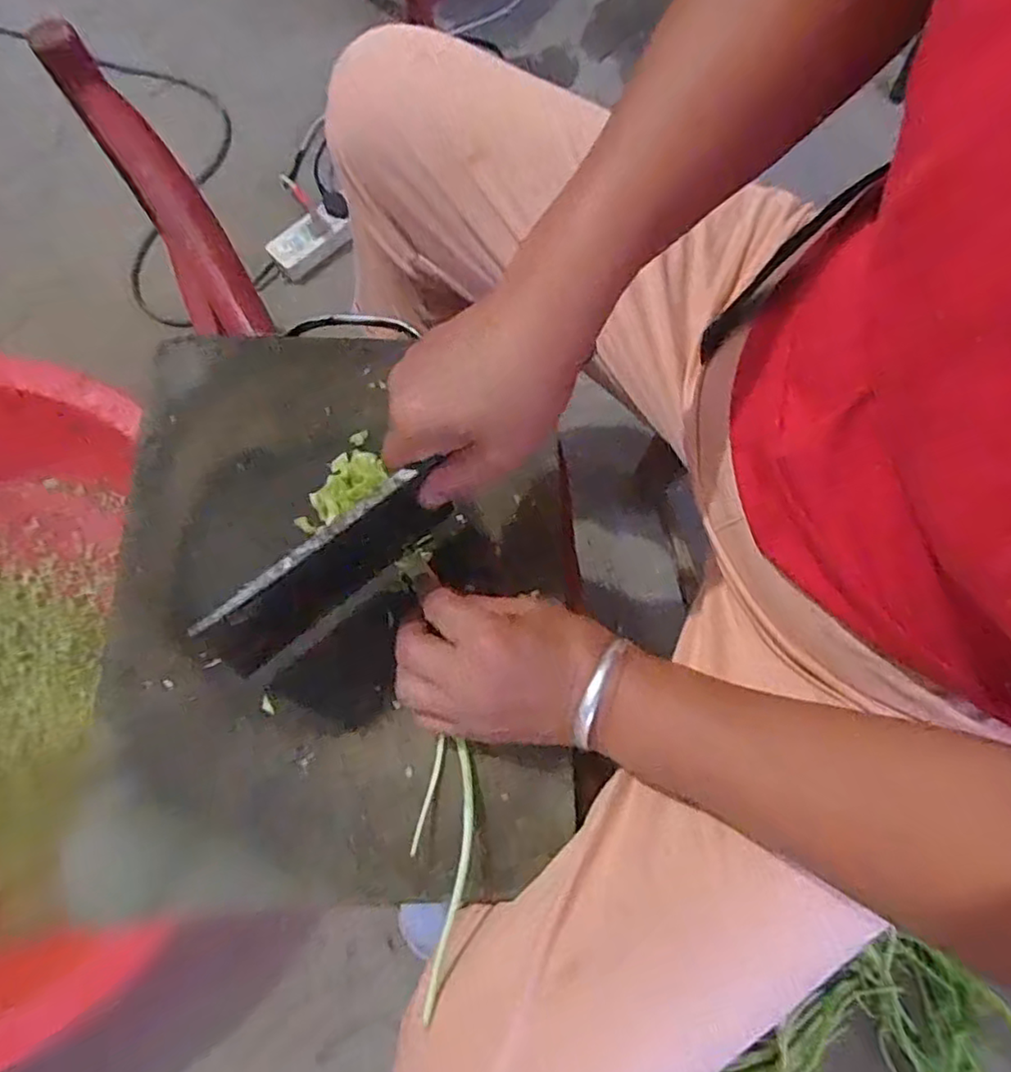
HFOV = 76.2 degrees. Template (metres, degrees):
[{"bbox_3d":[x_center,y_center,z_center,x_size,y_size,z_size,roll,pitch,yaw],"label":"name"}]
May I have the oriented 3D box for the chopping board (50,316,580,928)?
[{"bbox_3d":[-0.100,0.035,0.409,0.273,0.035,0.352,0,74,0],"label":"chopping board"}]

